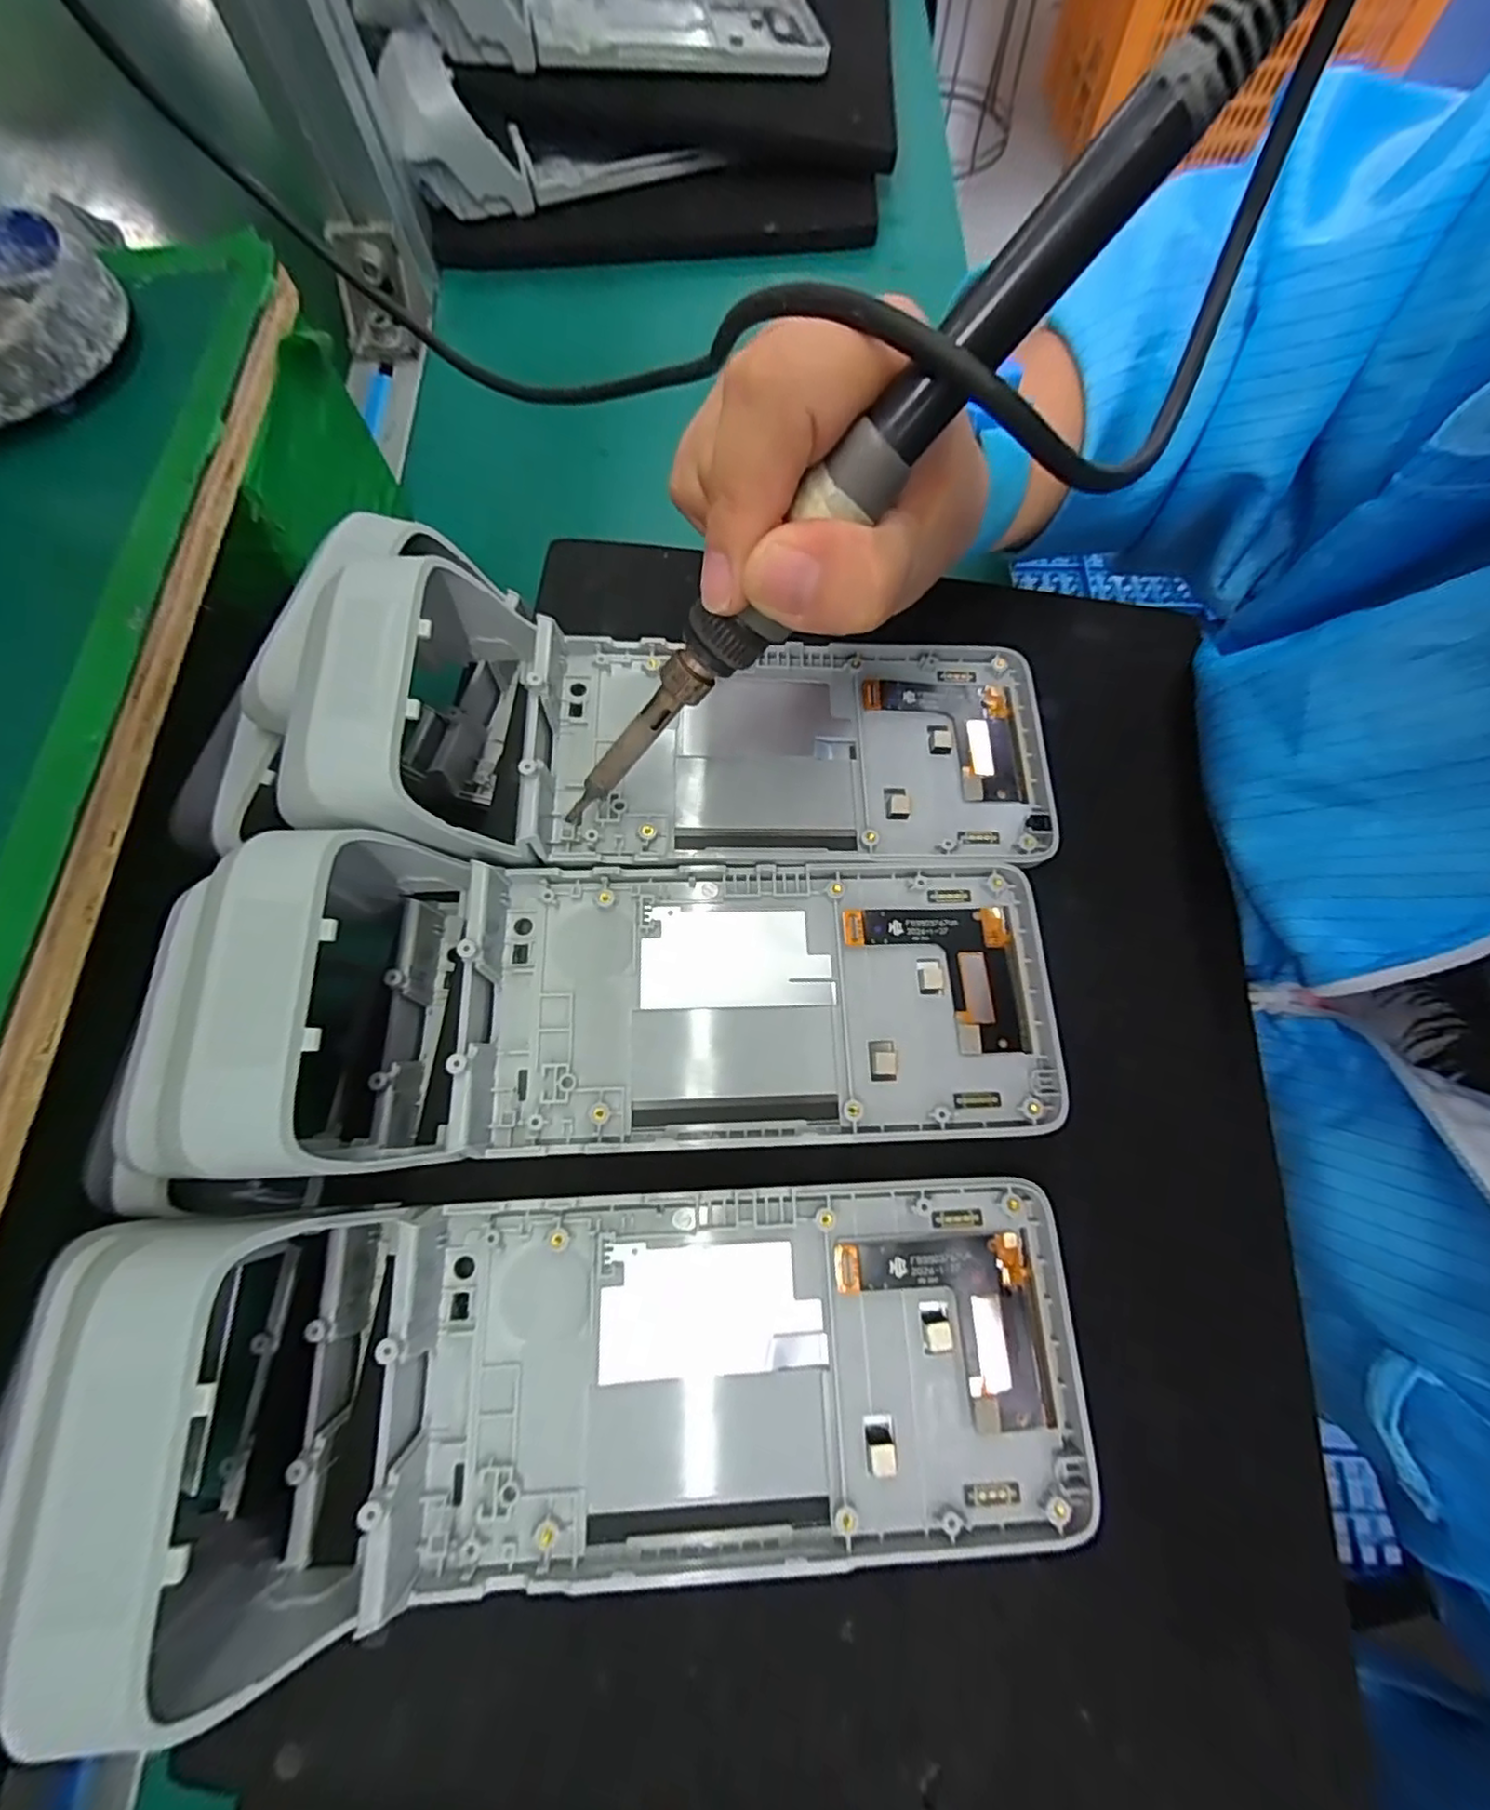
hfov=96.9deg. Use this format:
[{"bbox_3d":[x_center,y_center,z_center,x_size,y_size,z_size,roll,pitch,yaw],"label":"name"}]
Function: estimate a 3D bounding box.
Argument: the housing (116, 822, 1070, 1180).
[{"bbox_3d":[-0.022,0.026,0.181,0.221,0.044,0.079,2,72,-13],"label":"housing"}]

